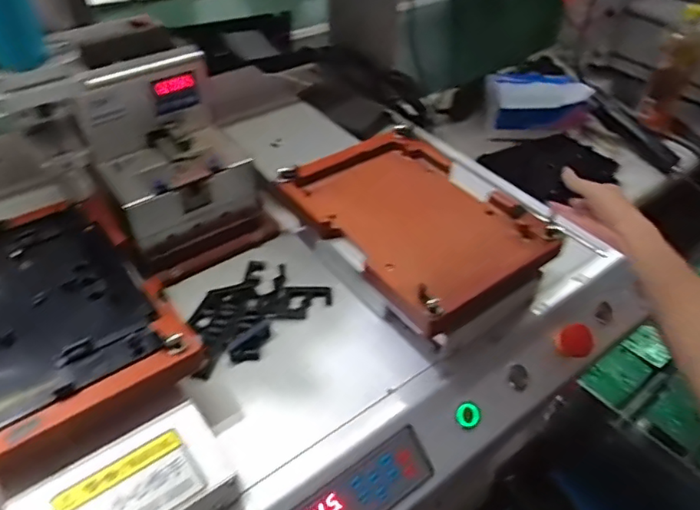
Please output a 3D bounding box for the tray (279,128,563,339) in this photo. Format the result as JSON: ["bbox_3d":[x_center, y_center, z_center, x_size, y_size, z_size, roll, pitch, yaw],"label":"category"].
[{"bbox_3d":[0.057,-0.032,0.508,0.163,0.049,0.229,-26,50,-26],"label":"tray"}]

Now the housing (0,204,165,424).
[{"bbox_3d":[-0.230,0.035,0.410,0.136,0.017,0.185,-28,51,-27],"label":"housing"}]

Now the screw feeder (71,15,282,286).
[{"bbox_3d":[-0.185,-0.113,0.550,0.130,0.150,0.196,-23,49,-24],"label":"screw feeder"}]

